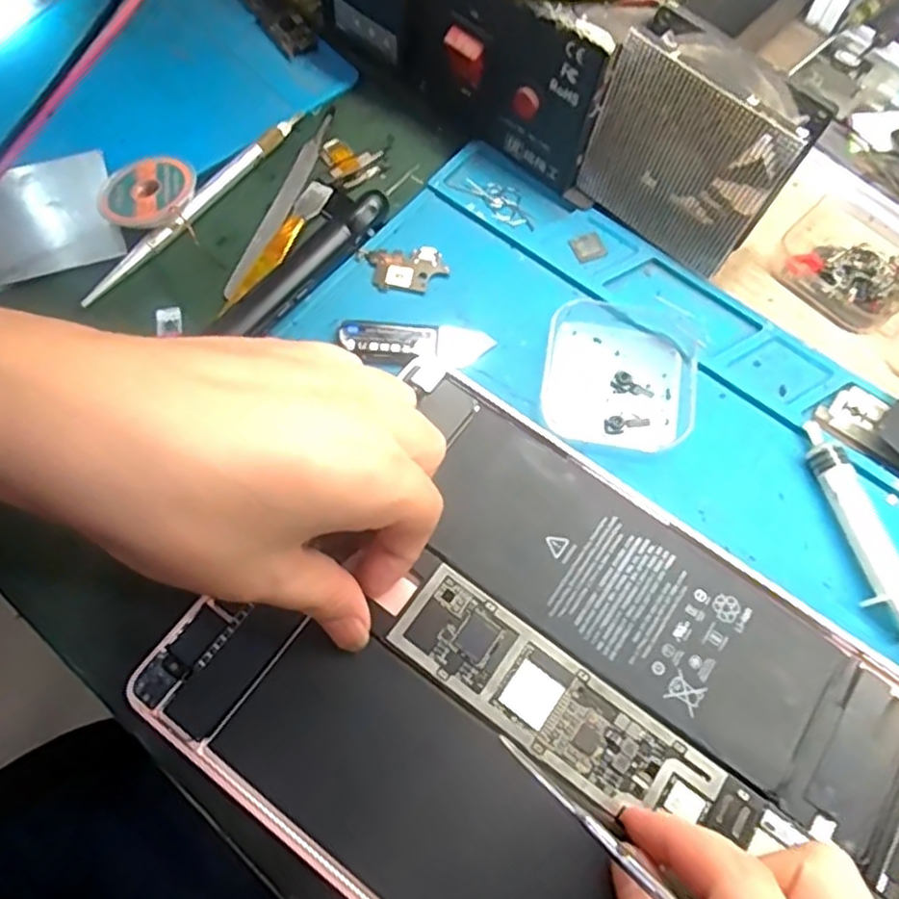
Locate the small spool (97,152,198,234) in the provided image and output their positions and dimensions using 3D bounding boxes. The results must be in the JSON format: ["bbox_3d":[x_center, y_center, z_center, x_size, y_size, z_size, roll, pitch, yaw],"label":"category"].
[{"bbox_3d":[-0.137,-0.116,0.313,0.043,0.015,0.037,-25,71,-12],"label":"small spool"}]

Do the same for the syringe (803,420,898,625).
[{"bbox_3d":[0.160,0.031,0.270,0.019,0.013,0.090,-16,69,-8],"label":"syringe"}]

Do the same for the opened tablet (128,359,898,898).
[{"bbox_3d":[0.039,0.091,0.243,0.239,0.008,0.170,34,71,11],"label":"opened tablet"}]

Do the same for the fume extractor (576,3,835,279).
[{"bbox_3d":[0.102,-0.125,0.293,0.080,0.084,0.027,36,71,12],"label":"fume extractor"}]

